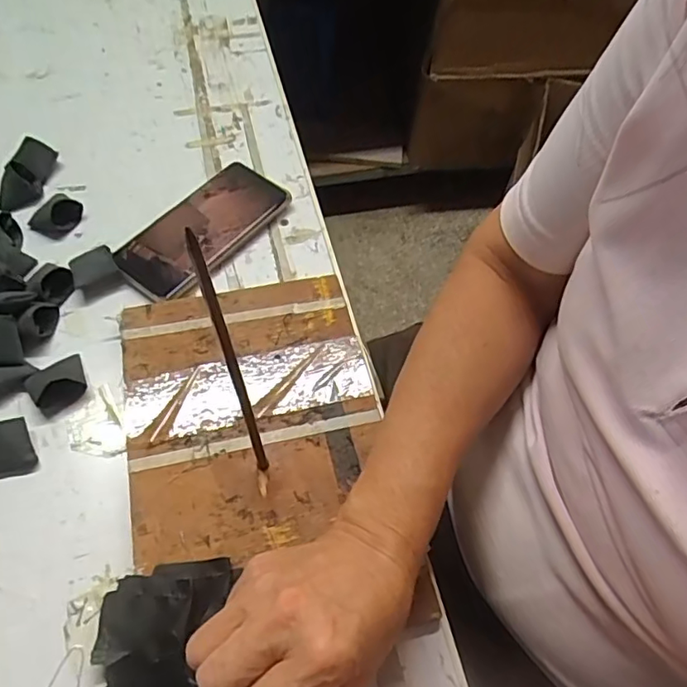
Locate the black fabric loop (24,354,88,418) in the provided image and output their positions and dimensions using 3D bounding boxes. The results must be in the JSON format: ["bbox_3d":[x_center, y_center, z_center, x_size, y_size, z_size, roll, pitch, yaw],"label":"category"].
[{"bbox_3d":[-0.209,0.027,0.419,0.040,0.018,0.037,-34,65,-21],"label":"black fabric loop"}]

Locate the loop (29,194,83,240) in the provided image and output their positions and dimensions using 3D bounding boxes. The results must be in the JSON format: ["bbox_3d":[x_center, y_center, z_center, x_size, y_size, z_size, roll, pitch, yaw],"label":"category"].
[{"bbox_3d":[-0.259,-0.117,0.512,0.039,0.018,0.040,23,60,12],"label":"loop"}]

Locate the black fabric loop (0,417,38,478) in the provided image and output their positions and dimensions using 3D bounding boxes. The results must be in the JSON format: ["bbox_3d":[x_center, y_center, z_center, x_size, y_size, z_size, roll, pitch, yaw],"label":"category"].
[{"bbox_3d":[-0.235,0.073,0.390,0.041,0.023,0.031,-17,60,-12],"label":"black fabric loop"}]

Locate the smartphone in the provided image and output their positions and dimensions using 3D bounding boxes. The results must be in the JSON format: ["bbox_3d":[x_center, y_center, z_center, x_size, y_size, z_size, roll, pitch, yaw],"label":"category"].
[{"bbox_3d":[-0.125,-0.104,0.508,0.076,0.011,0.158,34,63,18],"label":"smartphone"}]

